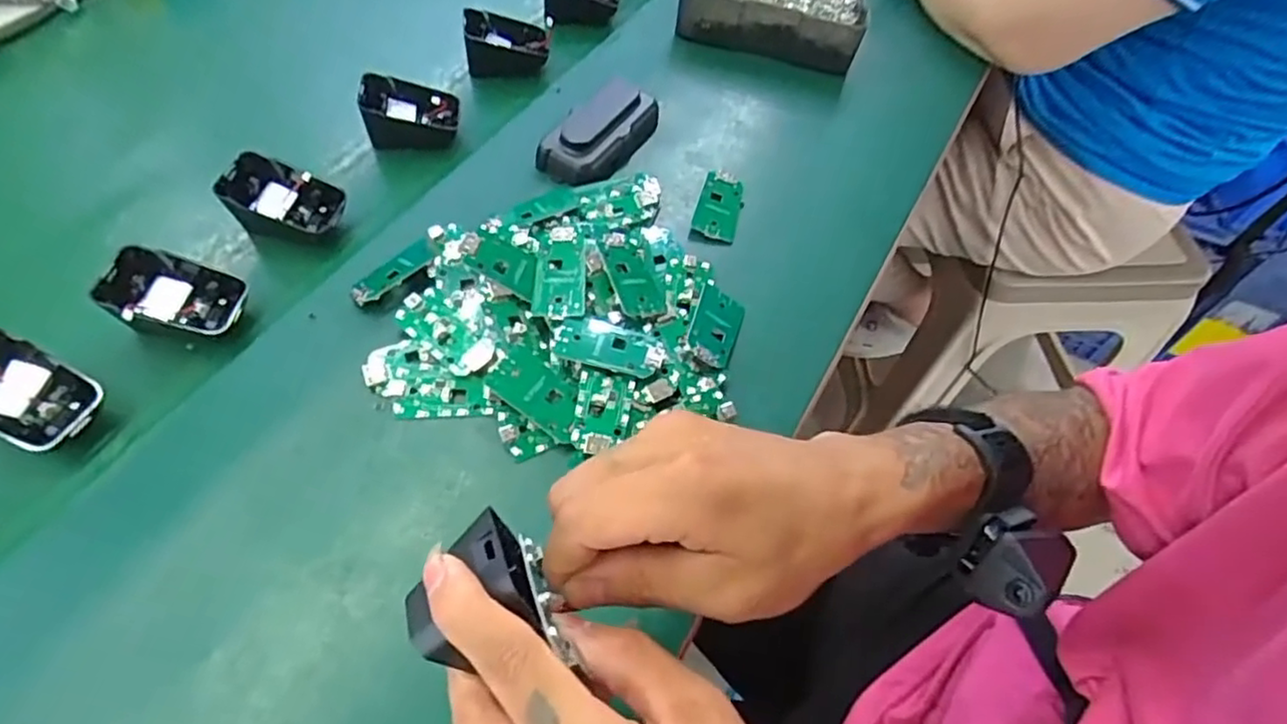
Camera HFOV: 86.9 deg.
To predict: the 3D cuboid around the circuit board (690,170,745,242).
[{"bbox_3d":[0.056,-0.115,0.492,0.031,0.011,0.064,15,58,6],"label":"circuit board"}]

